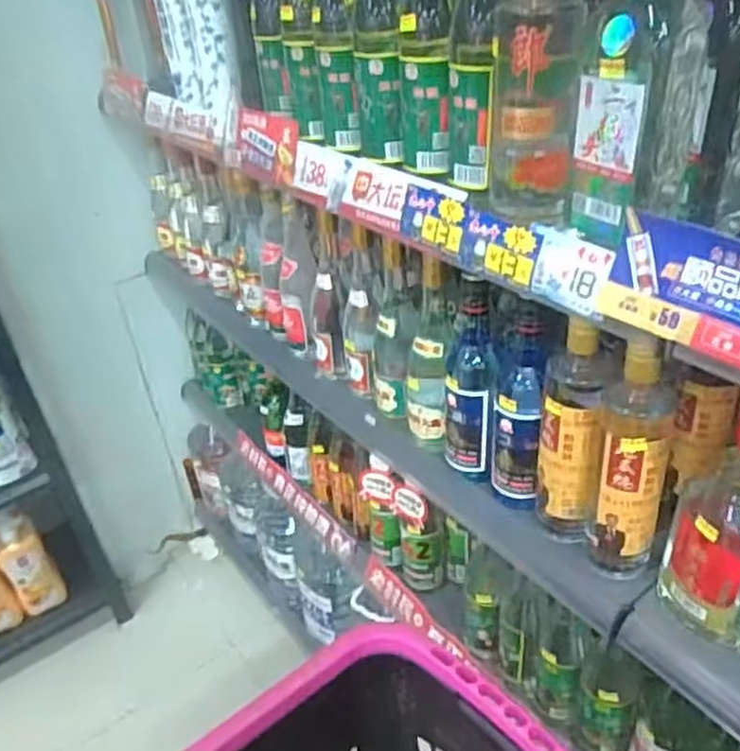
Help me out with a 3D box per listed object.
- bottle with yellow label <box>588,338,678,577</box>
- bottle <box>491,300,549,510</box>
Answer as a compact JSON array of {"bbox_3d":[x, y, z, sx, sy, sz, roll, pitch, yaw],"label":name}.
[{"bbox_3d":[0.242,0.090,0.649,0.055,0.245,0.054,-1,34,8],"label":"bottle with yellow label"},{"bbox_3d":[0.158,0.052,0.753,0.054,0.233,0.064,2,35,12],"label":"bottle"}]

